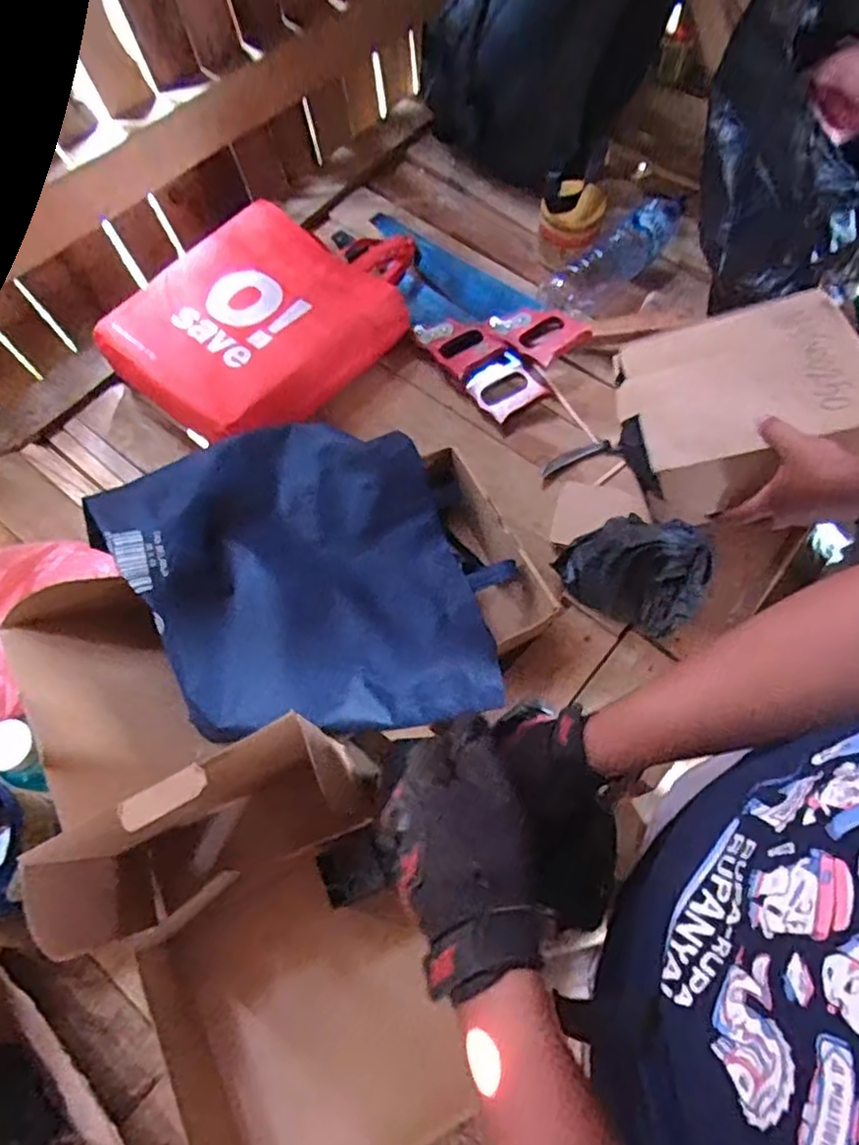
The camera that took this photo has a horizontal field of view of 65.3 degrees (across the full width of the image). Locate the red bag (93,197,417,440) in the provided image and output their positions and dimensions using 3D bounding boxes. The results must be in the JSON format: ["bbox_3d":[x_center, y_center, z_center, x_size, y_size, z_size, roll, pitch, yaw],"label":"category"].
[{"bbox_3d":[-0.219,-0.397,1.023,0.322,0.110,0.478,37,73,17],"label":"red bag"}]

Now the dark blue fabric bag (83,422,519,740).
[{"bbox_3d":[-0.117,0.000,0.734,0.368,0.133,0.392,-28,68,-8],"label":"dark blue fabric bag"}]

